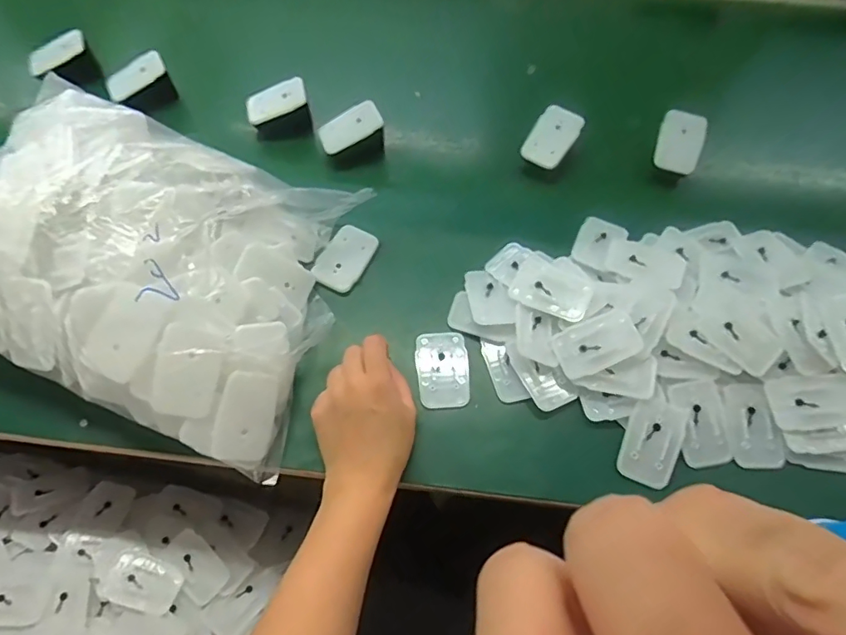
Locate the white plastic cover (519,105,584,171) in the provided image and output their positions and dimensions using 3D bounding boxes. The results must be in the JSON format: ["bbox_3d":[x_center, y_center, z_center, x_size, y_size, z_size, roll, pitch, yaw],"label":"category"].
[{"bbox_3d":[0.139,-0.196,0.564,0.048,0.010,0.069,34,84,22],"label":"white plastic cover"}]

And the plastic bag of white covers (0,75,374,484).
[{"bbox_3d":[-0.231,-0.050,0.446,0.307,0.117,0.250,19,64,8],"label":"plastic bag of white covers"}]

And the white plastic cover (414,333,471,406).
[{"bbox_3d":[0.018,0.046,0.465,0.045,0.006,0.070,-2,63,-2],"label":"white plastic cover"}]

